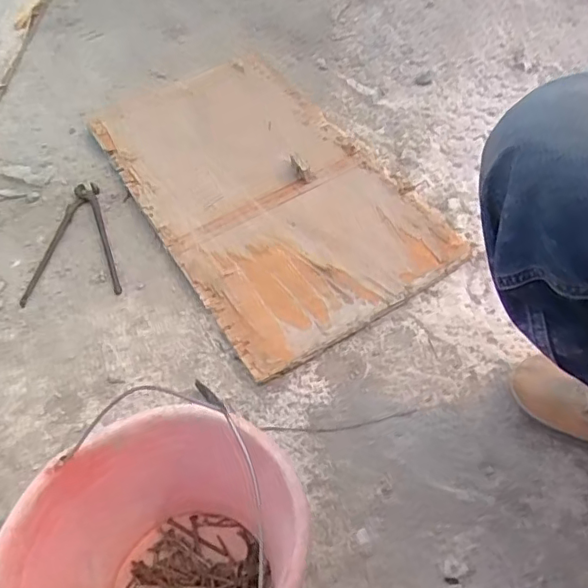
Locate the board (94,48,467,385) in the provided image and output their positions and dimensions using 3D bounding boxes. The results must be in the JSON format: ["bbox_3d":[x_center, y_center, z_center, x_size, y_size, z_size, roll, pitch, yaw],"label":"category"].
[{"bbox_3d":[-0.054,-0.176,0.913,0.353,0.024,0.643,-28,59,-17],"label":"board"}]

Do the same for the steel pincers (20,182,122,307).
[{"bbox_3d":[-0.332,-0.088,0.887,0.141,0.022,0.235,-5,52,0],"label":"steel pincers"}]

